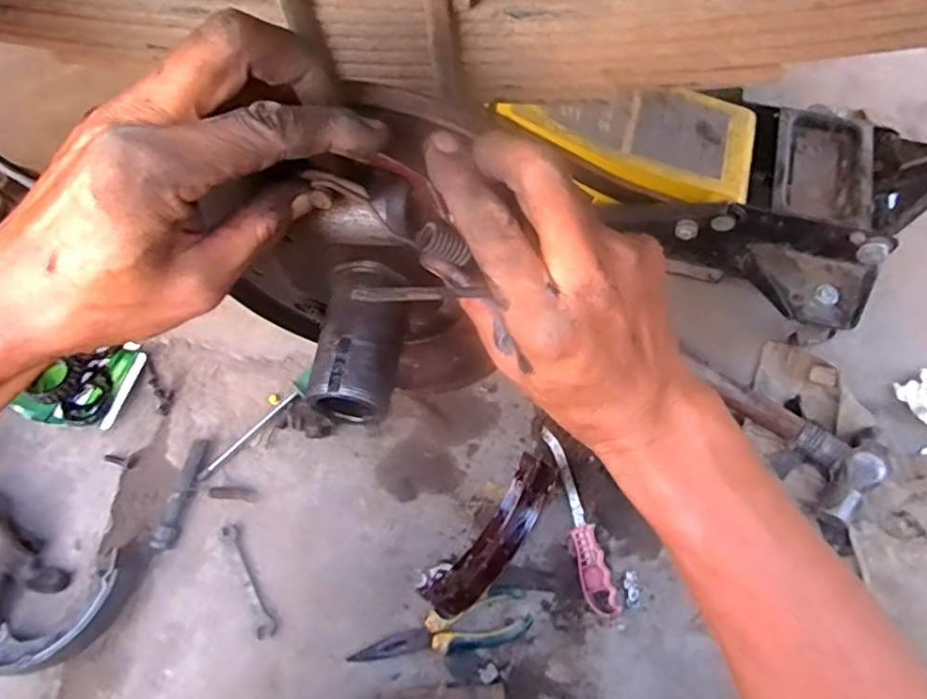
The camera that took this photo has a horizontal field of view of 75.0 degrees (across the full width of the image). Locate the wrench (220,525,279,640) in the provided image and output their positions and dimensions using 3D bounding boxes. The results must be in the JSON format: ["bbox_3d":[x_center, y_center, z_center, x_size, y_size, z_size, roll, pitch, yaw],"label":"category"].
[{"bbox_3d":[-0.243,0.260,0.685,0.022,0.004,0.132,-26,68,-10],"label":"wrench"}]

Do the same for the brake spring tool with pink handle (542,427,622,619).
[{"bbox_3d":[0.130,0.198,0.687,0.035,0.017,0.203,-27,64,26],"label":"brake spring tool with pink handle"}]

